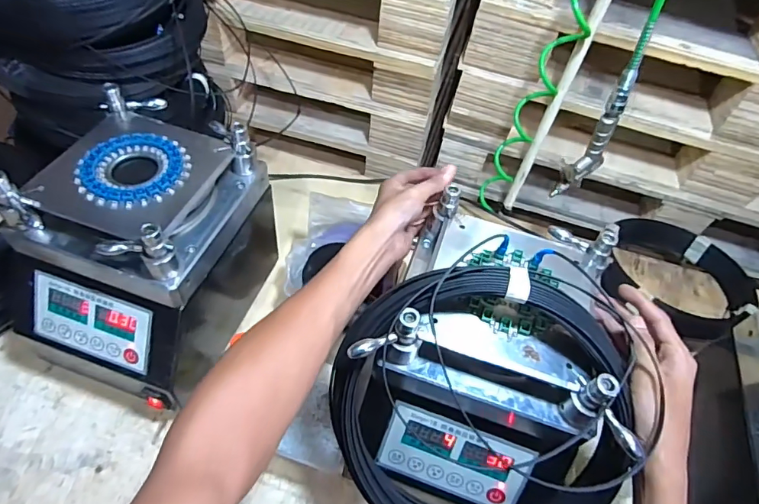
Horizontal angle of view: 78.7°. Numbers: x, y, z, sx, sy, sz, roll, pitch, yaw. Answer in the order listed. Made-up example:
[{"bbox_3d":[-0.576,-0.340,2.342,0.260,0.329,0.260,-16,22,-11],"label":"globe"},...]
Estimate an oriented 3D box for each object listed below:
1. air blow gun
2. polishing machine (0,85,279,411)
[{"bbox_3d":[0.283,-0.151,0.605,0.076,0.167,0.026,-31,62,-26],"label":"air blow gun"},{"bbox_3d":[-0.302,0.001,0.611,0.228,0.274,0.290,18,53,8],"label":"polishing machine"}]

